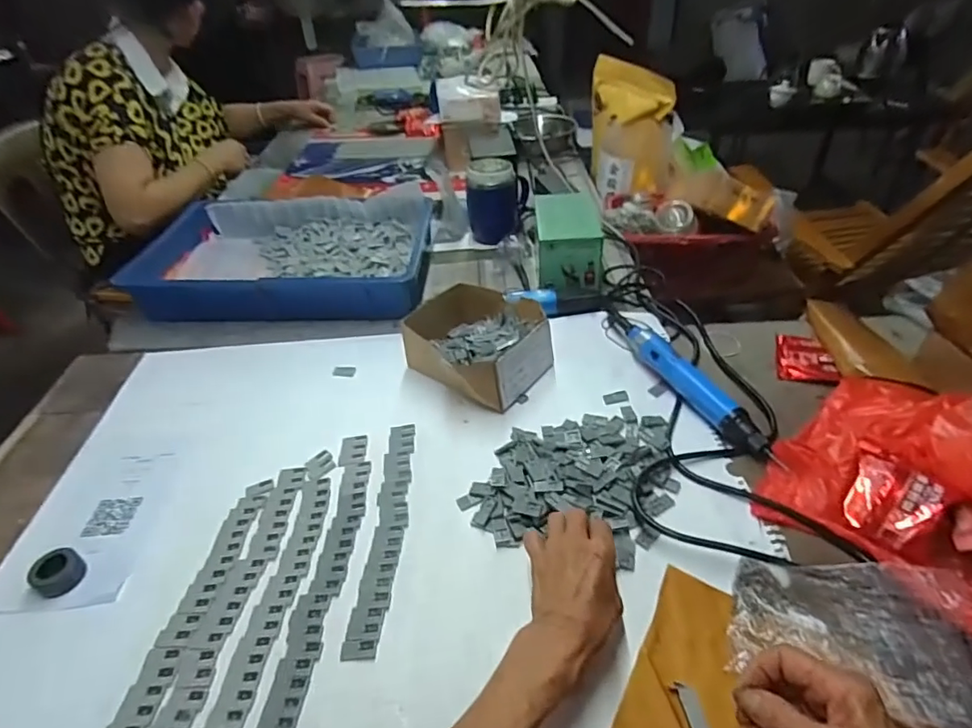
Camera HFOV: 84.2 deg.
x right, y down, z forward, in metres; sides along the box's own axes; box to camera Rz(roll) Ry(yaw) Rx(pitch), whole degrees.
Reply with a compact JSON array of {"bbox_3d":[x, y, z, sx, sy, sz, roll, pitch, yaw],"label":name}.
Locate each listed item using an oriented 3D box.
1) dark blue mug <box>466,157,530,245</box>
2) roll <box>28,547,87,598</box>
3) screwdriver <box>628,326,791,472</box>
[{"bbox_3d":[0.021,-0.295,0.948,0.105,0.120,0.111,-1,39,4],"label":"dark blue mug"},{"bbox_3d":[-0.377,0.182,0.472,0.033,0.020,0.037,20,44,27],"label":"roll"},{"bbox_3d":[0.236,0.029,0.599,0.029,0.039,0.219,-19,41,-19],"label":"screwdriver"}]

